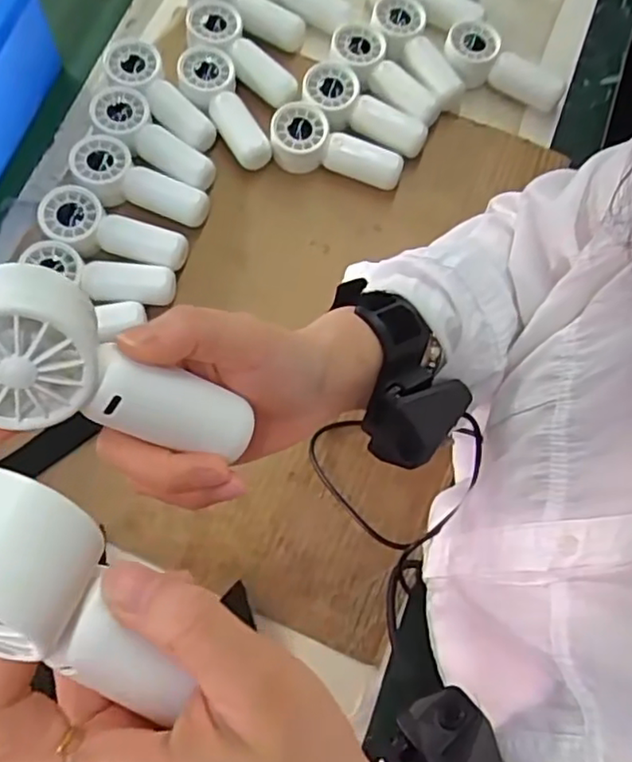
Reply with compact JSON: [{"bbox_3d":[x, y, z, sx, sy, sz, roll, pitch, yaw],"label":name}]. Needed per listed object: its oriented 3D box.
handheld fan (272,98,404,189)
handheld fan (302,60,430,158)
[{"bbox_3d":[0.018,-0.195,0.527,0.111,0.030,0.048,11,72,2],"label":"handheld fan"},{"bbox_3d":[0.039,-0.226,0.538,0.107,0.030,0.050,36,75,9],"label":"handheld fan"}]

